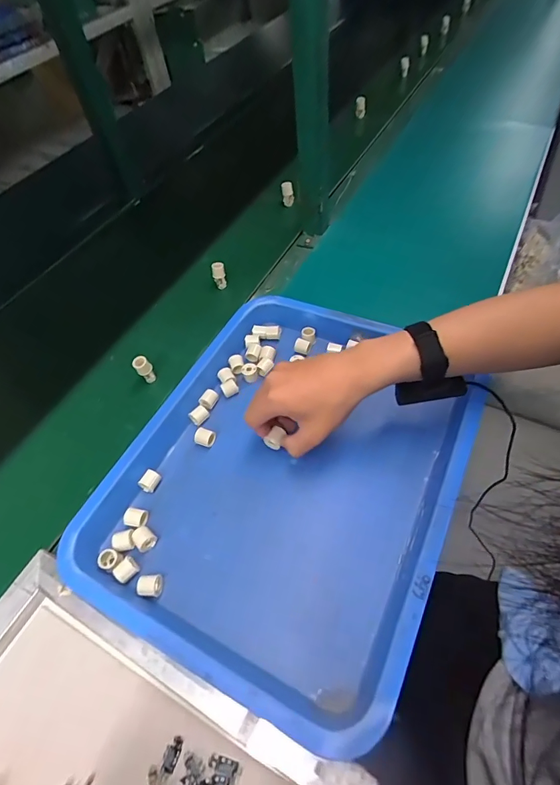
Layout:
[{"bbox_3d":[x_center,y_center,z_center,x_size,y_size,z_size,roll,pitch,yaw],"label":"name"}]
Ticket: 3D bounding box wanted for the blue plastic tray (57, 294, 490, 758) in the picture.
[{"bbox_3d":[0.010,0.082,0.478,0.353,0.075,0.424,21,60,21],"label":"blue plastic tray"}]

